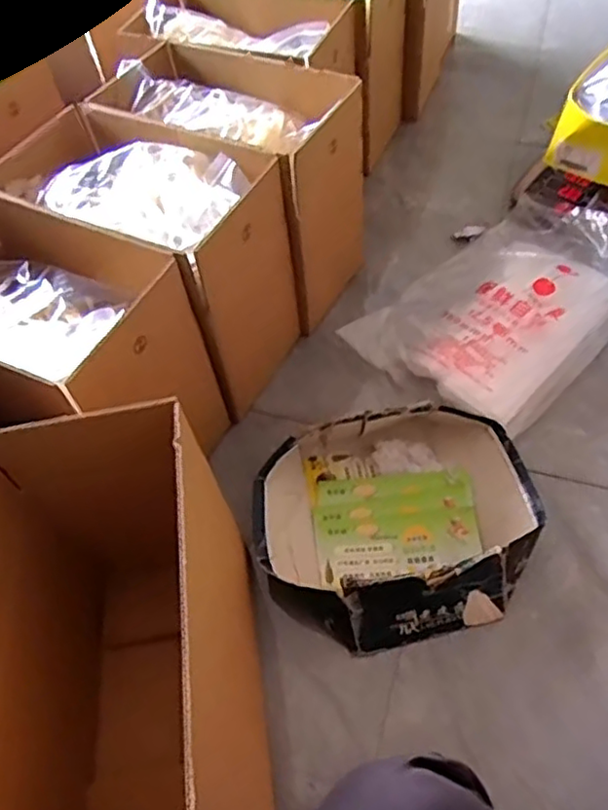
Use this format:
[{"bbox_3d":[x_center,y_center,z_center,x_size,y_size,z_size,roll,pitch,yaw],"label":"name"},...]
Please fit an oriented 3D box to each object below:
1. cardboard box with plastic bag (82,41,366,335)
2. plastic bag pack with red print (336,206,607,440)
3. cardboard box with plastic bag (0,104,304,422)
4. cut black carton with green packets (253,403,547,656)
[{"bbox_3d":[-0.102,-0.350,1.001,0.367,0.277,0.228,23,59,21],"label":"cardboard box with plastic bag"},{"bbox_3d":[0.333,-0.167,1.021,0.459,0.060,0.308,-38,61,-19],"label":"plastic bag pack with red print"},{"bbox_3d":[-0.217,-0.217,0.934,0.367,0.307,0.205,25,62,20],"label":"cardboard box with plastic bag"},{"bbox_3d":[0.113,0.139,0.812,0.345,0.093,0.293,-8,56,0],"label":"cut black carton with green packets"}]

